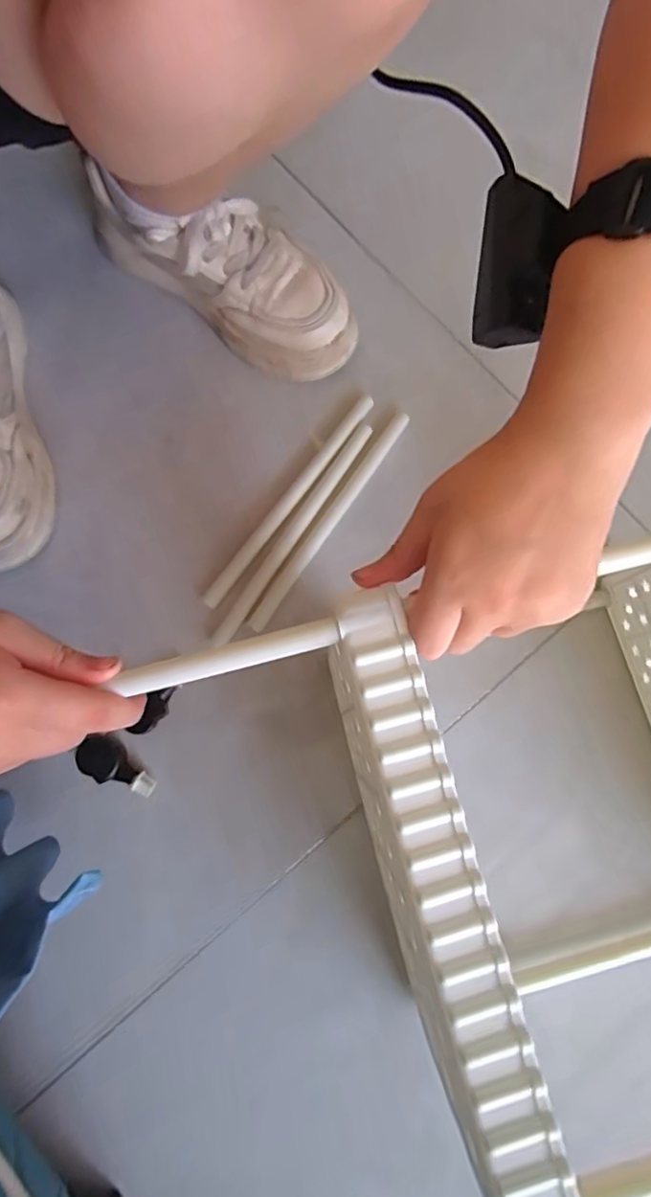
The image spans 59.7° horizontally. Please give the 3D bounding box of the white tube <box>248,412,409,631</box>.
[{"bbox_3d":[0.004,-0.068,0.485,0.014,0.011,0.224,34,80,7],"label":"white tube"}]

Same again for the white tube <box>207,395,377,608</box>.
[{"bbox_3d":[-0.031,-0.085,0.485,0.013,0.010,0.225,36,81,7],"label":"white tube"}]

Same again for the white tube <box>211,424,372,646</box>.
[{"bbox_3d":[-0.028,-0.056,0.481,0.016,0.012,0.223,32,80,7],"label":"white tube"}]

